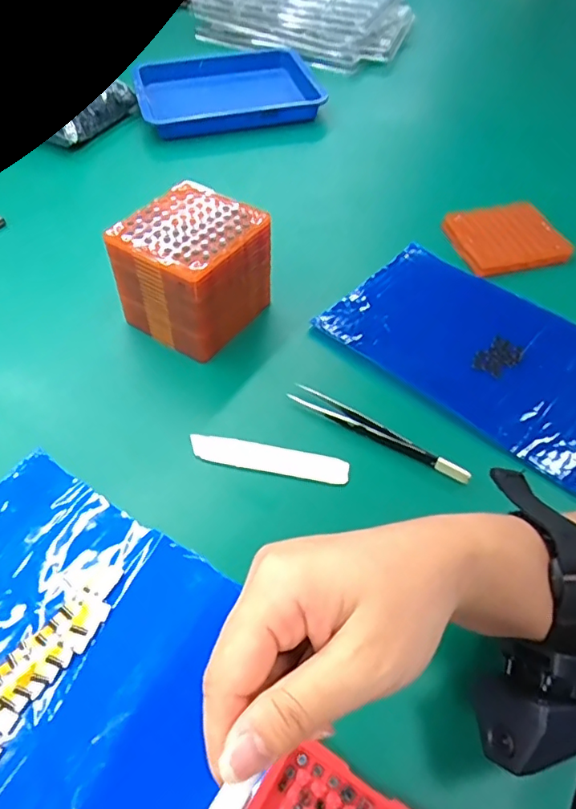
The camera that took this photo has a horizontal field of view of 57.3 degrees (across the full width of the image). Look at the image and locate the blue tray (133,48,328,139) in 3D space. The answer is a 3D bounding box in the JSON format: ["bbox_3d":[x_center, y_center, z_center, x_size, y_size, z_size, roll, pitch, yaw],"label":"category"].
[{"bbox_3d":[-0.075,-0.382,0.651,0.214,0.035,0.167,-10,54,-8],"label":"blue tray"}]

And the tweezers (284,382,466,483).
[{"bbox_3d":[0.058,0.018,0.350,0.128,0.012,0.014,29,58,20],"label":"tweezers"}]

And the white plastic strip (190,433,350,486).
[{"bbox_3d":[-0.012,0.035,0.340,0.102,0.004,0.018,9,54,6],"label":"white plastic strip"}]

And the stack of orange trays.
[{"bbox_3d":[-0.069,-0.101,0.398,0.086,0.079,0.094,28,58,19],"label":"stack of orange trays"}]

